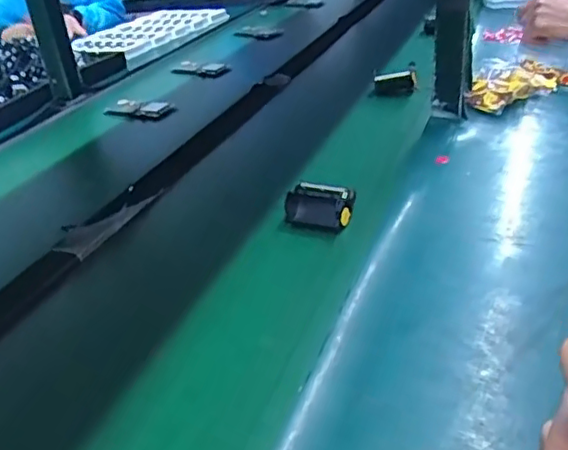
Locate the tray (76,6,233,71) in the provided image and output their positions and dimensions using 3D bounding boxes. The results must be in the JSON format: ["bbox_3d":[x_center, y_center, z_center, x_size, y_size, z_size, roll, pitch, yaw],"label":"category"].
[{"bbox_3d":[-0.344,-0.521,1.546,0.278,0.026,0.435,16,36,28],"label":"tray"}]

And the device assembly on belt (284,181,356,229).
[{"bbox_3d":[0.039,-0.026,0.661,0.078,0.034,0.045,12,35,23],"label":"device assembly on belt"}]

